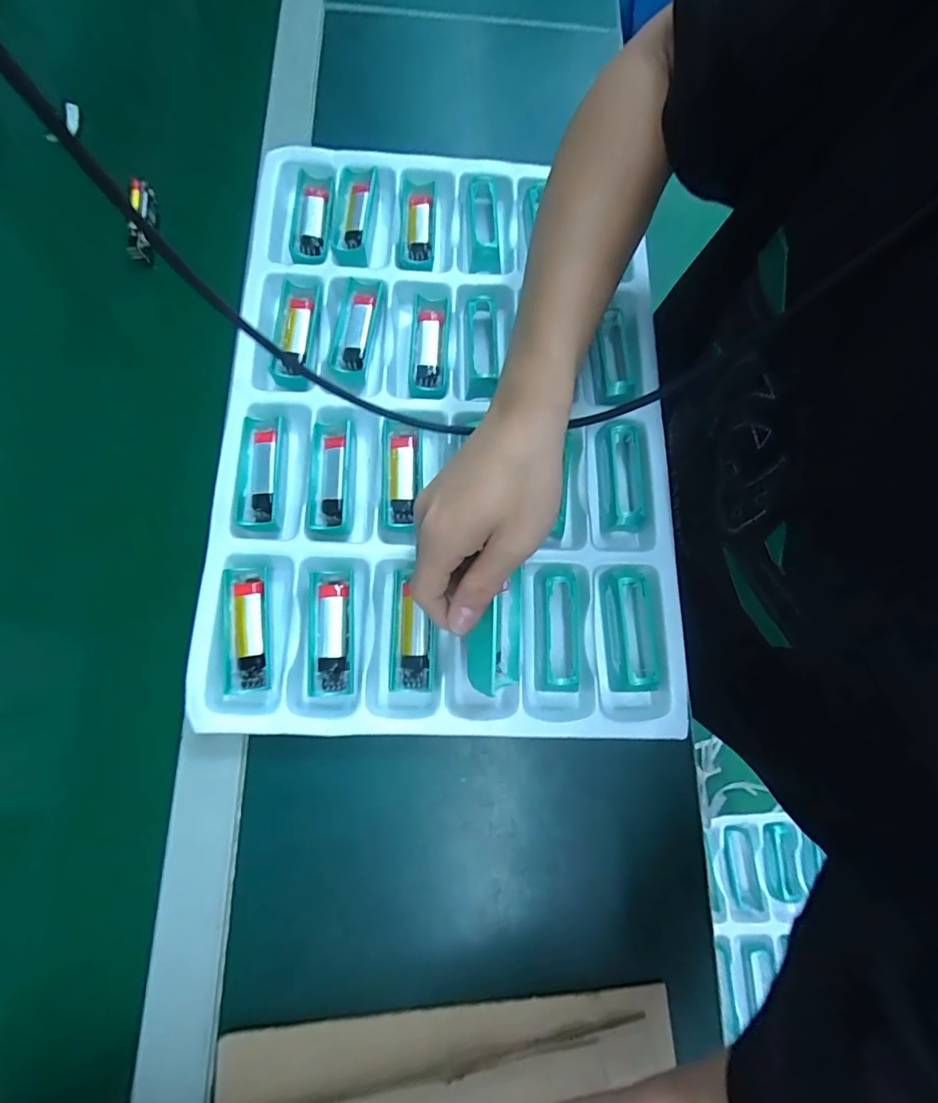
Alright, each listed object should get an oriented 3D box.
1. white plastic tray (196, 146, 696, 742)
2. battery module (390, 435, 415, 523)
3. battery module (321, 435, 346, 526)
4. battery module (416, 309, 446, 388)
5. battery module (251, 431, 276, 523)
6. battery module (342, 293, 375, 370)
[{"bbox_3d":[-0.021,-0.104,0.357,0.320,0.027,0.443,-2,79,0],"label":"white plastic tray"},{"bbox_3d":[-0.048,-0.053,0.351,0.016,0.006,0.063,-1,75,-5],"label":"battery module"},{"bbox_3d":[-0.095,-0.052,0.347,0.015,0.007,0.065,0,75,-4],"label":"battery module"},{"bbox_3d":[-0.031,-0.155,0.385,0.020,0.022,0.062,5,74,-3],"label":"battery module"},{"bbox_3d":[-0.143,-0.053,0.346,0.016,0.012,0.064,0,75,-5],"label":"battery module"},{"bbox_3d":[-0.086,-0.167,0.379,0.017,0.014,0.063,8,74,-2],"label":"battery module"}]

